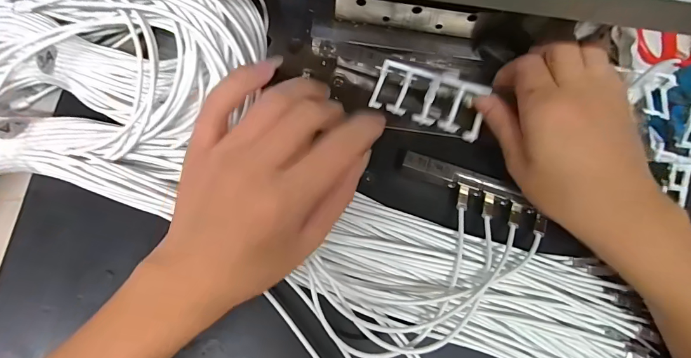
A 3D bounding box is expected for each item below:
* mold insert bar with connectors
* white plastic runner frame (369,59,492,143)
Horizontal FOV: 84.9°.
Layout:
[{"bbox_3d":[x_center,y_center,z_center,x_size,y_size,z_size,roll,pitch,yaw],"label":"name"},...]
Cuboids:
[{"bbox_3d":[0.105,0.012,0.309,0.123,0.014,0.028,20,76,1],"label":"mold insert bar with connectors"},{"bbox_3d":[0.072,-0.069,0.322,0.095,0.013,0.045,20,99,8],"label":"white plastic runner frame"}]

